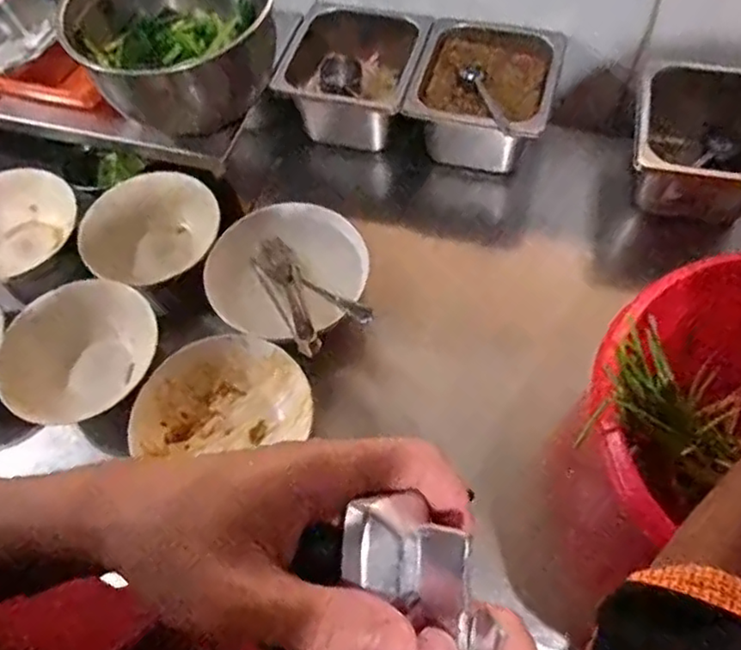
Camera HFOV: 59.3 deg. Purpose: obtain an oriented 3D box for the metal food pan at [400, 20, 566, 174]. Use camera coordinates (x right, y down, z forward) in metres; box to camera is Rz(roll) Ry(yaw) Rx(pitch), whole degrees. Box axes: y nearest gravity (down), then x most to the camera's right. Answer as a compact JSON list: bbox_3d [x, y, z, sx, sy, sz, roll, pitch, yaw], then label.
[{"bbox_3d":[0.135,-0.273,0.787,0.156,0.086,0.165,15,62,12],"label":"metal food pan"}]

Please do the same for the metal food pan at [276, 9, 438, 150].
[{"bbox_3d":[-0.018,-0.307,0.838,0.161,0.116,0.173,13,62,11],"label":"metal food pan"}]

